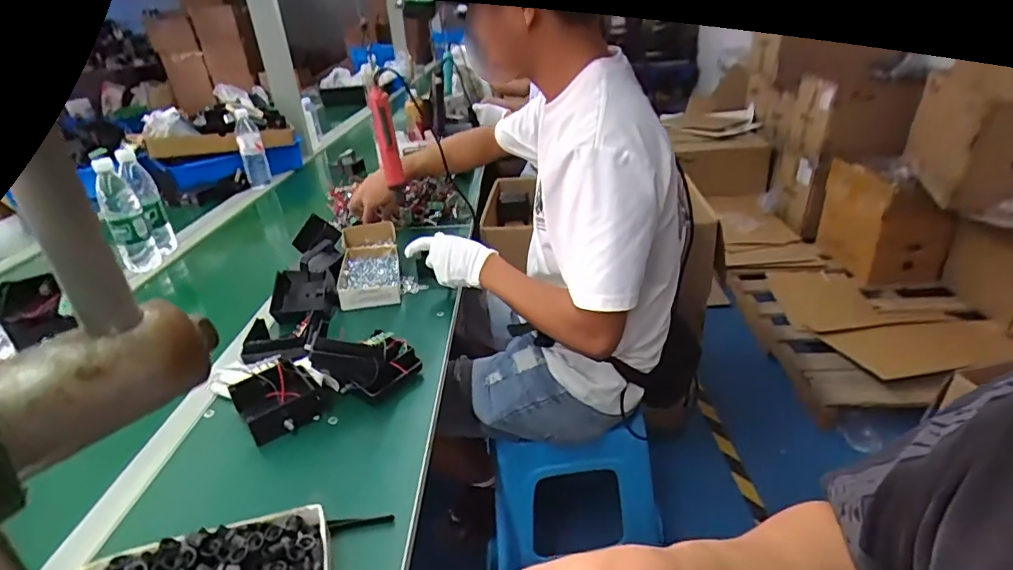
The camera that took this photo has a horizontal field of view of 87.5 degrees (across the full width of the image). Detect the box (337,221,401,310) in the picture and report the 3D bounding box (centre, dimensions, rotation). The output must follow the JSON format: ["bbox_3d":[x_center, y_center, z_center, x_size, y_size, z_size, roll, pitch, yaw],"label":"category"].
[{"bbox_3d":[-0.263,-0.045,1.011,0.111,0.054,0.270,-8,28,-8],"label":"box"}]

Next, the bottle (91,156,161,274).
[{"bbox_3d":[-0.783,-0.140,1.083,0.064,0.222,0.053,-26,35,-36],"label":"bottle"}]

